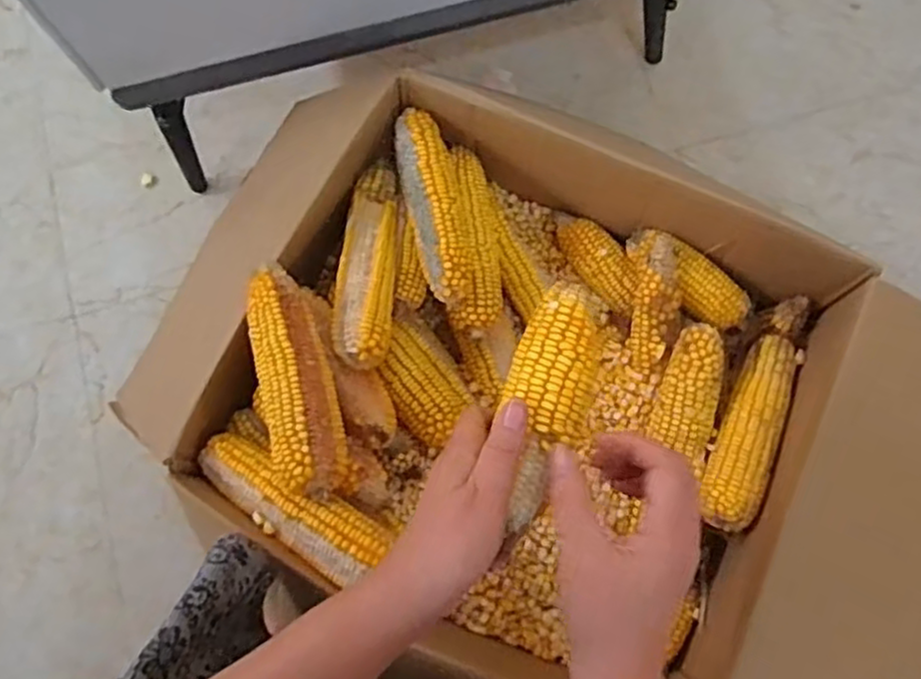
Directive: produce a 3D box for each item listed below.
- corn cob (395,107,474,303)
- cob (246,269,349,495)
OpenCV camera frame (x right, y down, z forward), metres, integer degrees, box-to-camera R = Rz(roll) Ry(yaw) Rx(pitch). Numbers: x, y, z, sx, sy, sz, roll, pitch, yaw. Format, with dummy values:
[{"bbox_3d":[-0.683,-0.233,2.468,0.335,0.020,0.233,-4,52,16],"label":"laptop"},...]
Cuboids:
[{"bbox_3d":[-0.024,-0.125,0.645,0.049,0.042,0.193,-11,76,-1],"label":"corn cob"},{"bbox_3d":[-0.130,0.029,0.559,0.055,0.038,0.180,-14,76,-2],"label":"cob"}]

